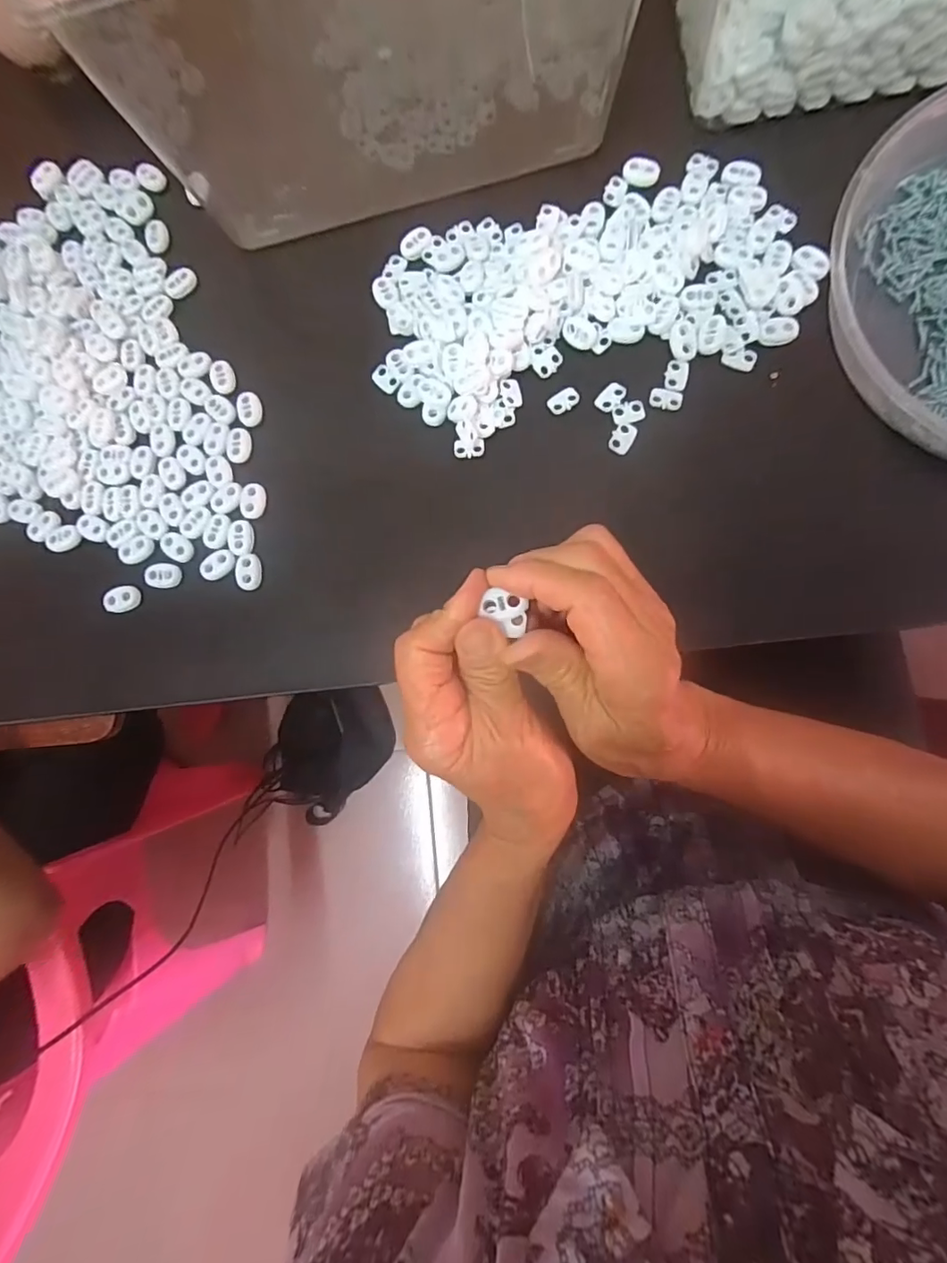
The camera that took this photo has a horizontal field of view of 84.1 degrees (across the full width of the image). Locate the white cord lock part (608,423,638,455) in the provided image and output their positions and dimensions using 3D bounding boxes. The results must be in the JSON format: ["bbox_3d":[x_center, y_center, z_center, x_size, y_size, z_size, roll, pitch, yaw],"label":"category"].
[{"bbox_3d":[0.089,-0.115,0.312,0.013,0.004,0.019,28,87,9],"label":"white cord lock part"}]

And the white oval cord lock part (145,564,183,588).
[{"bbox_3d":[-0.193,-0.035,0.326,0.020,0.004,0.016,2,83,6],"label":"white oval cord lock part"}]

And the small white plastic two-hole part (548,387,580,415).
[{"bbox_3d":[0.055,-0.140,0.318,0.019,0.004,0.013,-31,81,2],"label":"small white plastic two-hole part"}]

